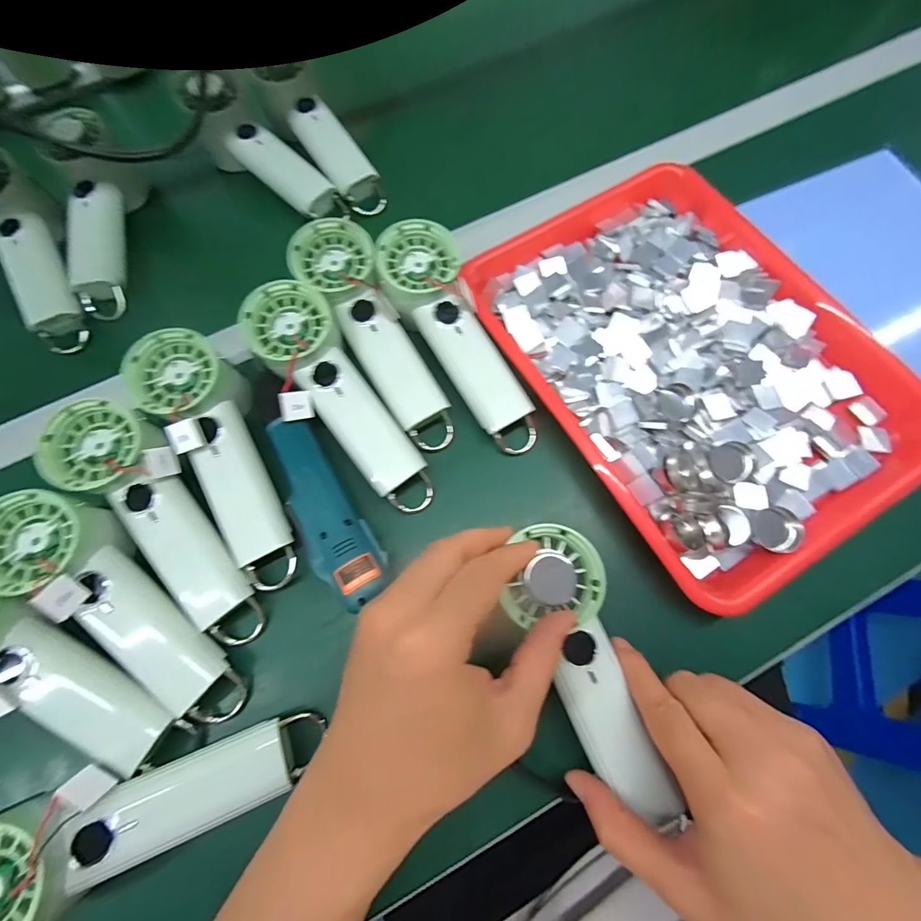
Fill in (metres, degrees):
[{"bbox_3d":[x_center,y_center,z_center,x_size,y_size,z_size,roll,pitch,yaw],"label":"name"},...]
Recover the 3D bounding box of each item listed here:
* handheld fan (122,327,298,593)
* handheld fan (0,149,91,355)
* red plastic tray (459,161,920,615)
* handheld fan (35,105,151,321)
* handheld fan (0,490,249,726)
[{"bbox_3d":[-0.166,-0.005,0.295,0.062,0.034,0.196,-28,88,-6],"label":"handheld fan"},{"bbox_3d":[-0.388,-0.182,0.372,0.051,0.046,0.181,-23,90,-5],"label":"handheld fan"},{"bbox_3d":[0.182,-0.090,0.334,0.254,0.031,0.345,-31,74,-7],"label":"red plastic tray"},{"bbox_3d":[-0.340,-0.227,0.378,0.064,0.066,0.177,-16,73,-3],"label":"handheld fan"},{"bbox_3d":[-0.218,0.094,0.263,0.193,0.041,0.058,42,79,-1],"label":"handheld fan"}]

